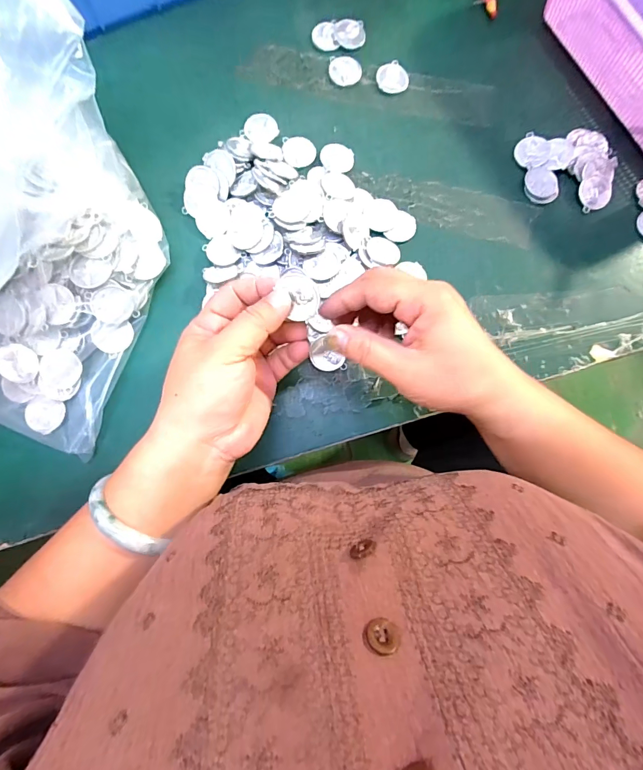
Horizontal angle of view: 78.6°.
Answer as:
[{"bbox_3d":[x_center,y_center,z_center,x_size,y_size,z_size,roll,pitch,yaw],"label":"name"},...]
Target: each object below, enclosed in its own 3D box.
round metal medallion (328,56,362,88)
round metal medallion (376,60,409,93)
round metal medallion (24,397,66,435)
[{"bbox_3d":[0.022,-0.293,0.365,0.029,0.004,0.031,0,81,-2],"label":"round metal medallion"},{"bbox_3d":[0.067,-0.286,0.366,0.029,0.005,0.029,0,81,-2],"label":"round metal medallion"},{"bbox_3d":[-0.215,0.023,0.304,0.027,0.005,0.027,0,81,-2],"label":"round metal medallion"}]

